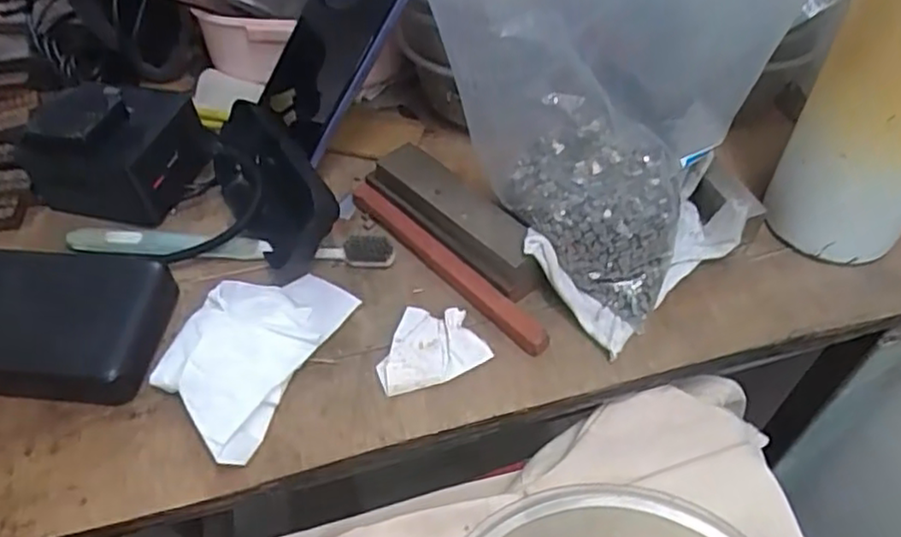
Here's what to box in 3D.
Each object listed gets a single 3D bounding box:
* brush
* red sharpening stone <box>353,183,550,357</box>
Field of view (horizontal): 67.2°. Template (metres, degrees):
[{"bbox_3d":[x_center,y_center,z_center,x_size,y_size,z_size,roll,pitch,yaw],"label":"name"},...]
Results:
[{"bbox_3d":[-0.123,-0.012,0.374,0.181,0.010,0.018,3,54,3],"label":"brush"},{"bbox_3d":[-0.005,-0.005,0.363,0.014,0.008,0.147,-38,61,-24],"label":"red sharpening stone"}]

